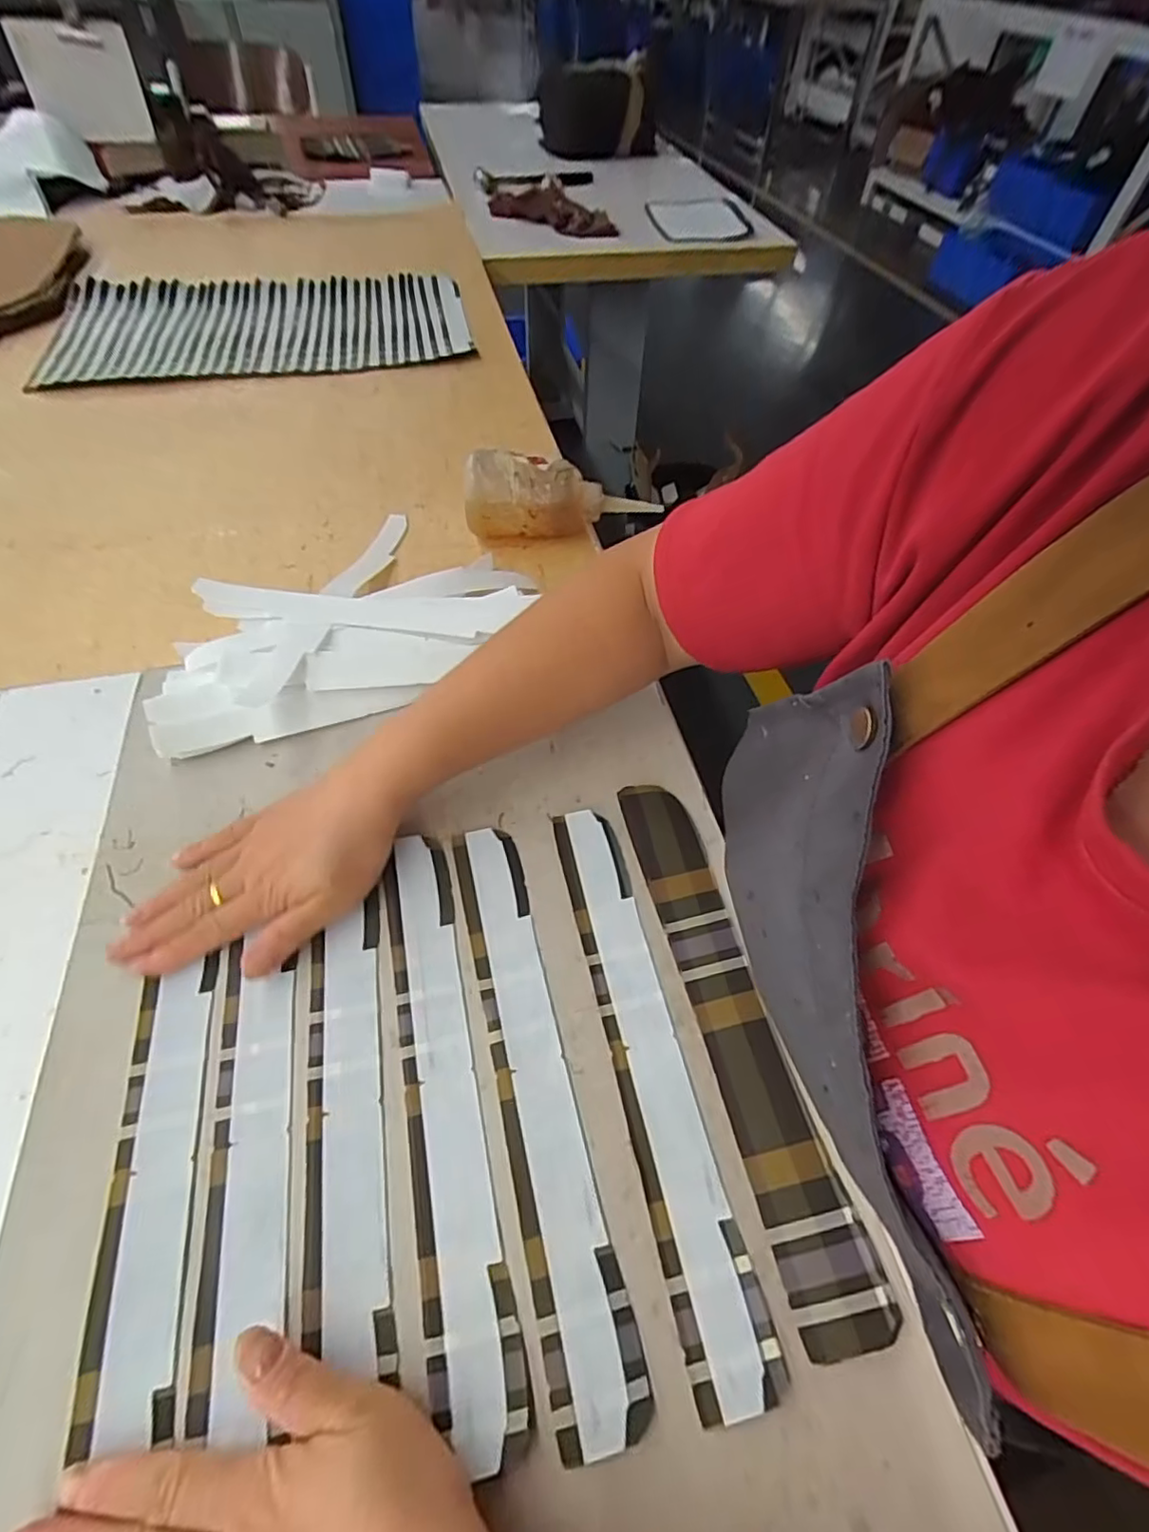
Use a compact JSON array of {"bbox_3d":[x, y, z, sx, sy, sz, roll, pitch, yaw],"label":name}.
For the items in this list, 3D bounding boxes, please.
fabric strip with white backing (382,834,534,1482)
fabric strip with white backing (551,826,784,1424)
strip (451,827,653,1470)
[{"bbox_3d":[-0.065,0.150,0.290,0.036,0.009,0.254,-14,56,-7],"label":"fabric strip with white backing"},{"bbox_3d":[0.034,0.137,0.299,0.036,0.009,0.258,-13,57,-6],"label":"fabric strip with white backing"},{"bbox_3d":[-0.021,0.146,0.294,0.036,0.007,0.259,-11,56,-11],"label":"strip"}]

